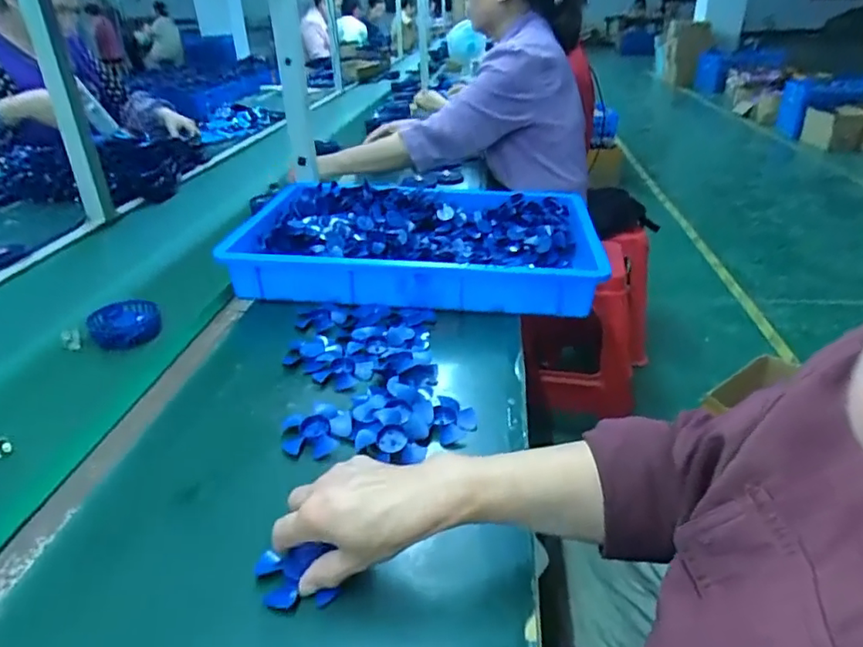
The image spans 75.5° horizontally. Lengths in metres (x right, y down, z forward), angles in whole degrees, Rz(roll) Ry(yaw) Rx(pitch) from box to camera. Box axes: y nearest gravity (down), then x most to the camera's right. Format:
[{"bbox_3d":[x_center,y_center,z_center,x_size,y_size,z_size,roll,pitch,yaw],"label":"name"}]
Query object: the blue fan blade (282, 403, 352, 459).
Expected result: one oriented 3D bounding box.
[{"bbox_3d":[-0.118,0.111,0.579,0.069,0.013,0.069,-7,30,-9],"label":"blue fan blade"}]

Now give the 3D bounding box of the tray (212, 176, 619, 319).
[{"bbox_3d":[-0.013,-0.147,0.932,0.559,0.090,0.373,2,30,7],"label":"tray"}]

